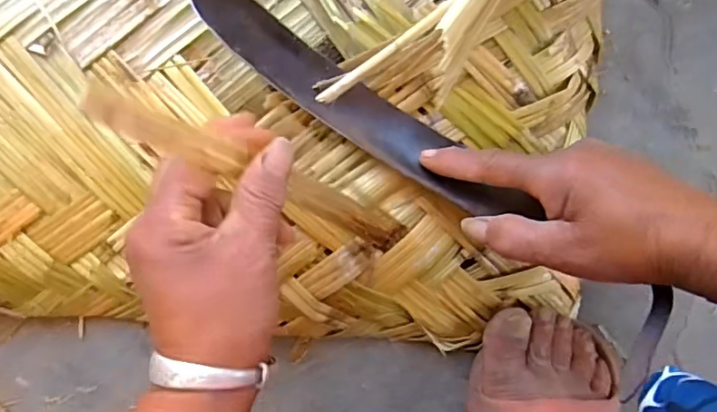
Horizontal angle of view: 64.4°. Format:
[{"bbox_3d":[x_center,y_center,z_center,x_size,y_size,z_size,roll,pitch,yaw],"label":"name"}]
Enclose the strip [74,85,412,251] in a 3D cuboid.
[{"bbox_3d":[-0.041,-0.011,0.289,0.198,0.010,0.017,26,96,-46],"label":"strip"}]

